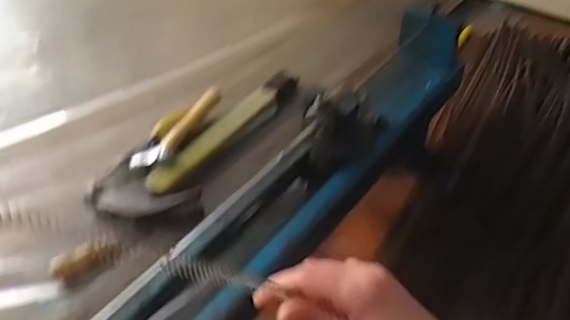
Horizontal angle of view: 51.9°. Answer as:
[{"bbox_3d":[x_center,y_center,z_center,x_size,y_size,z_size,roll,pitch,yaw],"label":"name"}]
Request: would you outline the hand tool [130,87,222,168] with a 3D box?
[{"bbox_3d":[-0.132,-0.044,0.728,0.053,0.026,0.152,15,43,16],"label":"hand tool"}]

